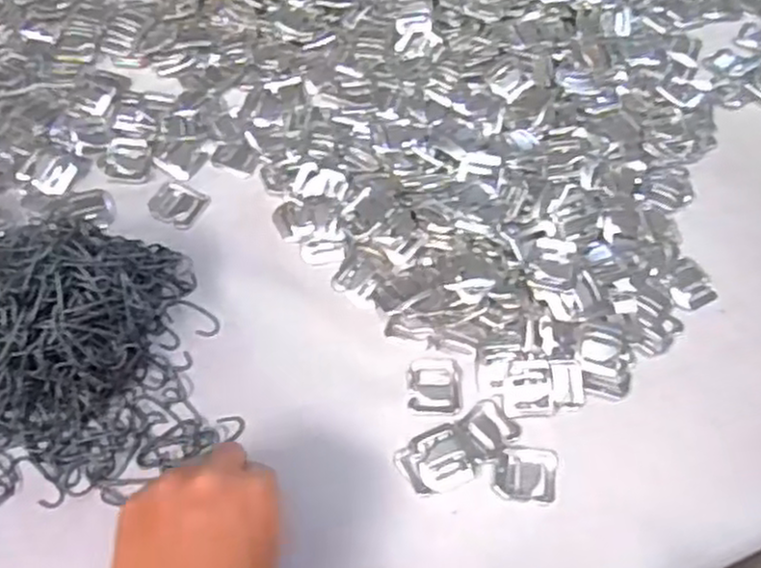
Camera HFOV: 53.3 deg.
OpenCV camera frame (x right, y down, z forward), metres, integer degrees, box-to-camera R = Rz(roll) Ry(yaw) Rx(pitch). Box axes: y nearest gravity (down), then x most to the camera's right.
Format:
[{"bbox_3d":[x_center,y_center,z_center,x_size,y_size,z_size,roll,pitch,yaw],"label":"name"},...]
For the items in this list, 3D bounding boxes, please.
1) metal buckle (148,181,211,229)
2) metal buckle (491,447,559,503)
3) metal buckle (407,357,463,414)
[{"bbox_3d":[-0.141,-0.056,0.529,0.036,0.004,0.033,25,63,15],"label":"metal buckle"},{"bbox_3d":[0.083,0.107,0.431,0.035,0.004,0.031,6,59,5],"label":"metal buckle"},{"bbox_3d":[0.033,0.060,0.457,0.032,0.004,0.035,-1,59,0],"label":"metal buckle"}]

